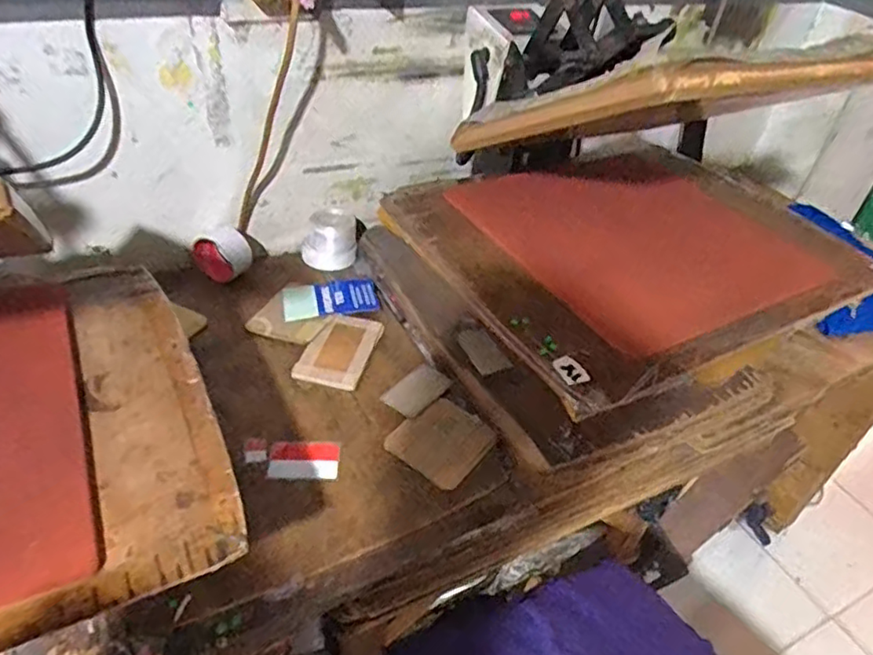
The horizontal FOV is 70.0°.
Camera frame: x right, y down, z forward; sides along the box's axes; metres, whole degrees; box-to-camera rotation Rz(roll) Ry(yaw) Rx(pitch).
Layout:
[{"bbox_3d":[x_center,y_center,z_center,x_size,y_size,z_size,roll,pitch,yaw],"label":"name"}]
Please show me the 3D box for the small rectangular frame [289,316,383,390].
[{"bbox_3d":[-0.138,0.032,0.895,0.089,0.007,0.142,13,40,6],"label":"small rectangular frame"}]

